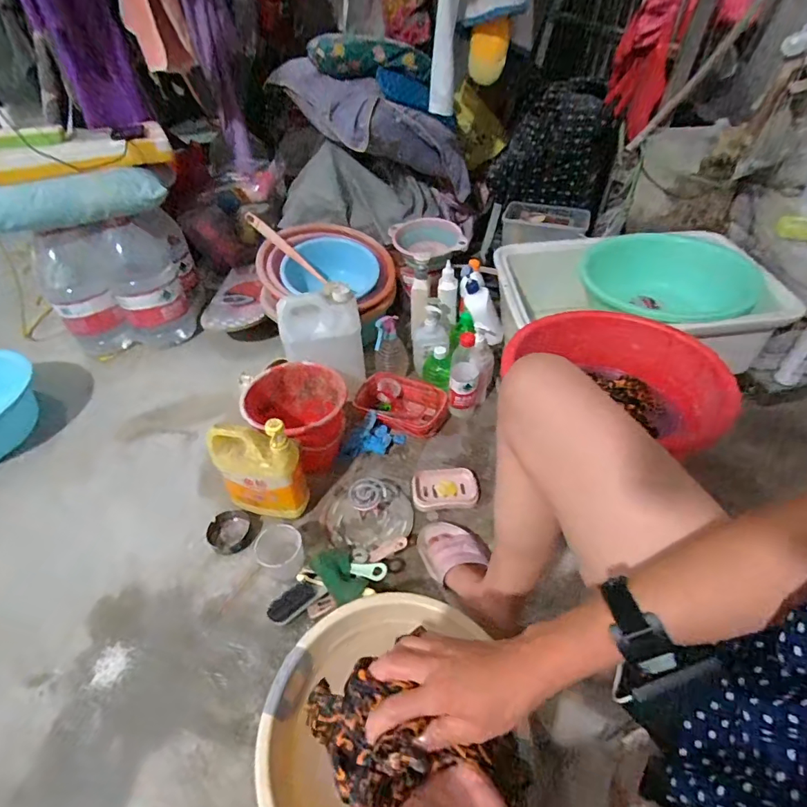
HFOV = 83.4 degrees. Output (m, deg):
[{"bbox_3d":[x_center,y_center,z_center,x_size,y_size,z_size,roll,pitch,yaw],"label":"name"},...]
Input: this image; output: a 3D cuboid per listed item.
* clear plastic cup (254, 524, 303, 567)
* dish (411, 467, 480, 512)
[{"bbox_3d":[-0.217,0.258,0.792,0.069,0.066,0.071,-1,45,1],"label":"clear plastic cup"},{"bbox_3d":[0.084,0.169,0.914,0.132,0.015,0.090,-5,45,-3],"label":"dish"}]

